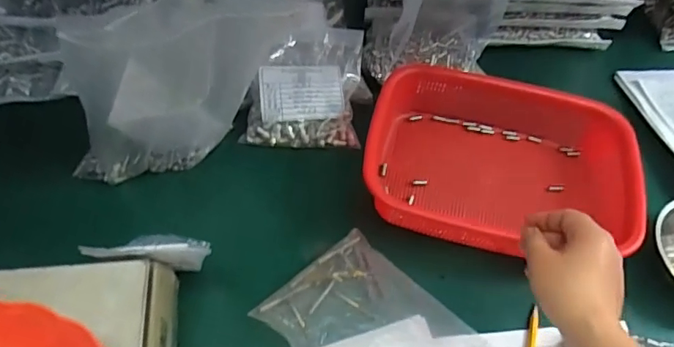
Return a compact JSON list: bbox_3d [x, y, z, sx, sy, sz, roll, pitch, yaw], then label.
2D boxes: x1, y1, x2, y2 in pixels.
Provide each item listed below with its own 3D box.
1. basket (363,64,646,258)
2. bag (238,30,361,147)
[{"bbox_3d":[0.184,-0.020,0.604,0.293,0.064,0.204,11,58,1],"label":"basket"},{"bbox_3d":[-0.039,-0.113,0.654,0.139,0.057,0.153,3,57,-2],"label":"bag"}]

